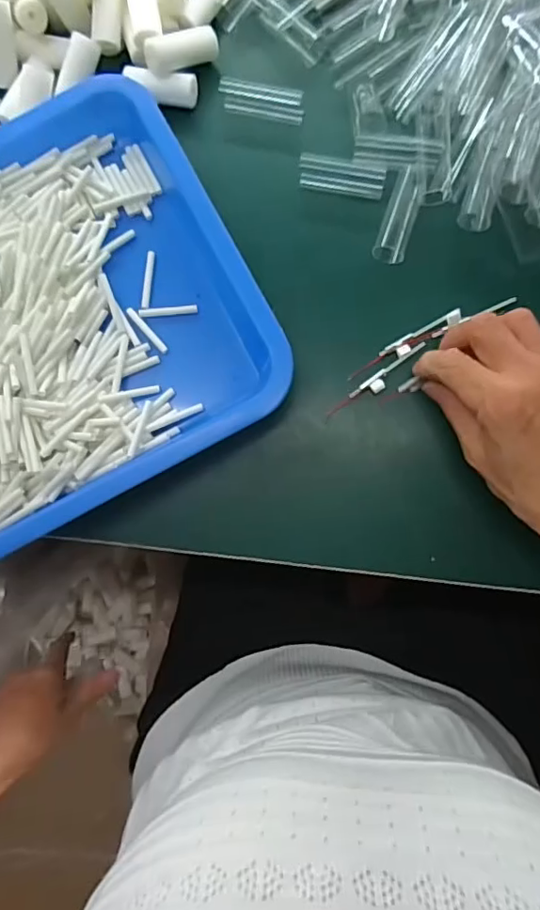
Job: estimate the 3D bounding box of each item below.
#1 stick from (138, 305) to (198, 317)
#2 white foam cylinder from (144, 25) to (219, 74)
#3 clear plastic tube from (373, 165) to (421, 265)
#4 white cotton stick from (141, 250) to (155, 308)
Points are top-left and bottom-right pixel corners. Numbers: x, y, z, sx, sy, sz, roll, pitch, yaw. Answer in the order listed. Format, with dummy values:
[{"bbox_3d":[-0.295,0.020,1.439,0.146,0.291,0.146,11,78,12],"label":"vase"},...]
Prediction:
[{"bbox_3d":[-0.070,-0.099,0.373,0.040,0.004,0.006,-4,84,4],"label":"stick"},{"bbox_3d":[-0.060,-0.279,0.375,0.052,0.017,0.017,-24,83,-14],"label":"white foam cylinder"},{"bbox_3d":[0.086,-0.160,0.363,0.021,0.014,0.061,13,100,5],"label":"clear plastic tube"},{"bbox_3d":[-0.085,-0.122,0.378,0.006,0.004,0.041,4,85,5],"label":"white cotton stick"}]

